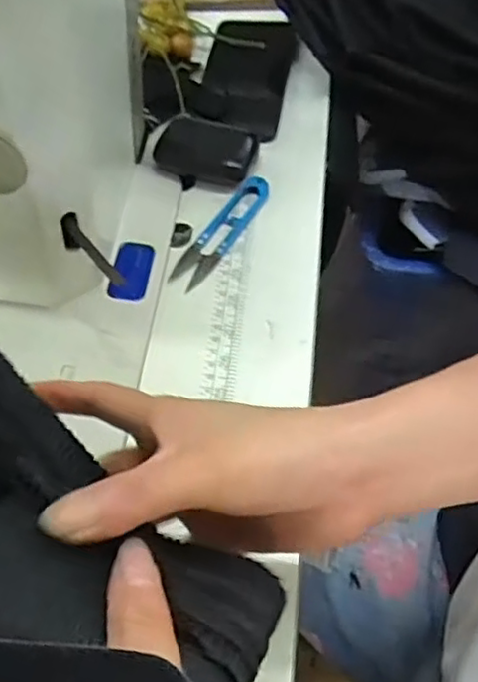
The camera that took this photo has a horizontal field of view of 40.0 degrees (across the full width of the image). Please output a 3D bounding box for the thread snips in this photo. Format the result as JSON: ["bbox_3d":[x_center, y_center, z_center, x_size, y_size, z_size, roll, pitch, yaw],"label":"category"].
[{"bbox_3d":[-0.014,-0.087,0.512,0.027,0.011,0.118,25,62,20],"label":"thread snips"}]

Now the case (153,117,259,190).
[{"bbox_3d":[-0.027,-0.157,0.546,0.078,0.024,0.053,19,60,17],"label":"case"}]

